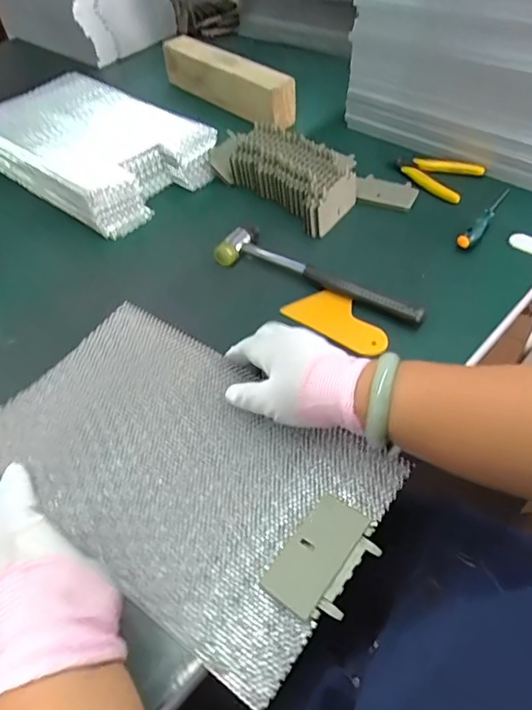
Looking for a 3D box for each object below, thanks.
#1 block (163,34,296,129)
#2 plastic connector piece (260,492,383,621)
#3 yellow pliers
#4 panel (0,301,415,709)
[{"bbox_3d":[-0.059,-0.432,0.825,0.048,0.067,0.275,-36,56,-24],"label":"block"},{"bbox_3d":[0.043,0.143,0.372,0.055,0.008,0.085,28,57,26],"label":"plastic connector piece"},{"bbox_3d":[0.213,-0.229,0.663,0.101,0.018,0.073,31,58,27],"label":"yellow pliers"},{"bbox_3d":[-0.076,0.083,0.436,0.324,0.016,0.197,28,57,26],"label":"panel"}]

